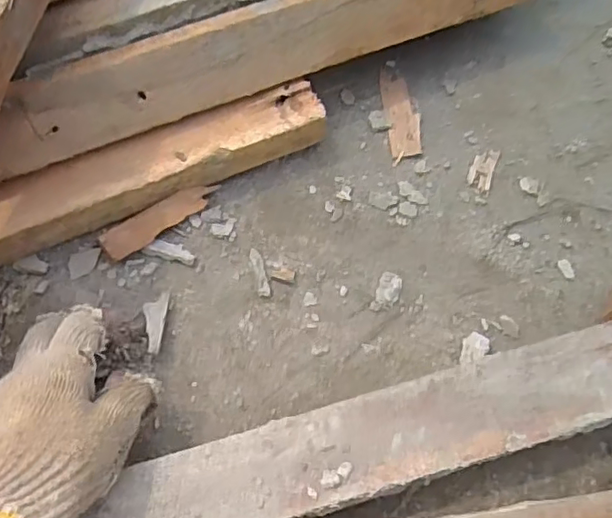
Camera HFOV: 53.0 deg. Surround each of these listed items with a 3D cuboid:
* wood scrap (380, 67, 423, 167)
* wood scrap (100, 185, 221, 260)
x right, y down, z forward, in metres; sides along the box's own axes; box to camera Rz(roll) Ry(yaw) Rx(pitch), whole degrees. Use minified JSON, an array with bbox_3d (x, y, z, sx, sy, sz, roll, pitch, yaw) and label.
[{"bbox_3d":[0.086,-0.131,0.548,0.030,0.004,0.098,-4,68,-3],"label":"wood scrap"},{"bbox_3d":[-0.114,-0.033,0.491,0.100,0.008,0.024,-34,103,-19],"label":"wood scrap"}]

